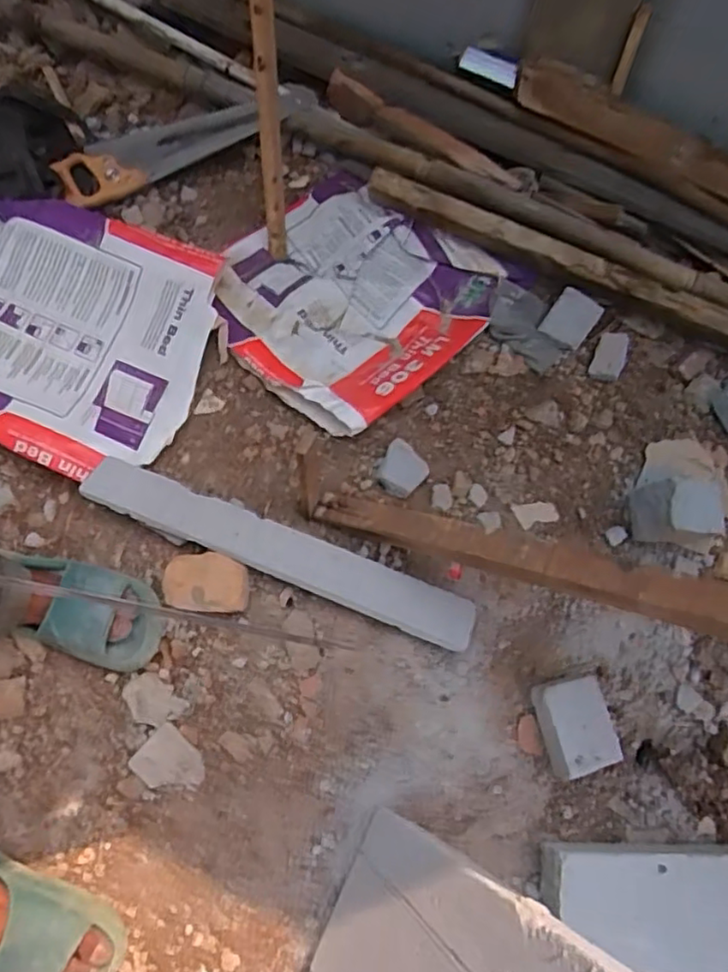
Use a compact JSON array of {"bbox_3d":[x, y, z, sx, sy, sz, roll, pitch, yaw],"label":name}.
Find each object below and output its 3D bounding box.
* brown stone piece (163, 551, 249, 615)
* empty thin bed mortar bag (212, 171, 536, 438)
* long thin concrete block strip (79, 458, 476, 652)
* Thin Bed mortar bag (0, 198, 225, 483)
[{"bbox_3d":[-0.225,0.139,0.904,0.120,0.032,0.078,4,72,1],"label":"brown stone piece"},{"bbox_3d":[-0.025,-0.327,1.072,0.418,0.047,0.423,40,76,11],"label":"empty thin bed mortar bag"},{"bbox_3d":[-0.125,0.089,0.904,0.581,0.029,0.077,21,55,5],"label":"long thin concrete block strip"},{"bbox_3d":[-0.516,-0.255,1.016,0.516,0.086,0.413,19,73,5],"label":"Thin Bed mortar bag"}]

